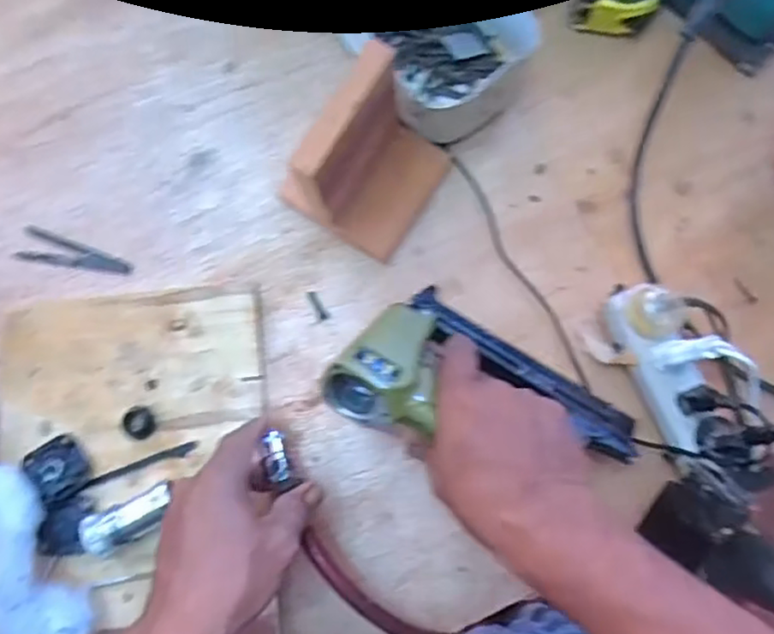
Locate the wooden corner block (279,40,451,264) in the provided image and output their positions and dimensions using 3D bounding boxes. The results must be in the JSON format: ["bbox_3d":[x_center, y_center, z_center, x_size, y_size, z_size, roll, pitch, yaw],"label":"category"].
[{"bbox_3d":[-0.006,-0.110,0.469,0.079,0.125,0.110,27,82,4],"label":"wooden corner block"}]

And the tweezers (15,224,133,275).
[{"bbox_3d":[-0.254,-0.052,0.529,0.096,0.004,0.028,12,81,2],"label":"tweezers"}]

